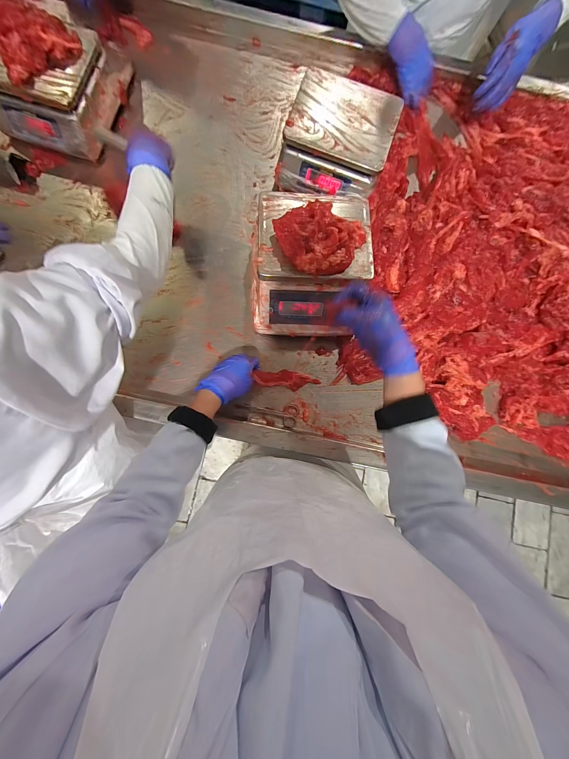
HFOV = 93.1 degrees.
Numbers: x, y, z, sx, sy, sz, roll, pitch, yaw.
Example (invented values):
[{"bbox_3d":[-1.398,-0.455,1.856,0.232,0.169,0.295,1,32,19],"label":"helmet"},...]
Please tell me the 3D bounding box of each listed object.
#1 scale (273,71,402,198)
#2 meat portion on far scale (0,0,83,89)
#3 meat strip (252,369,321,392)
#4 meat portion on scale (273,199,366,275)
[{"bbox_3d":[0.121,-0.535,0.619,0.225,0.111,0.215,19,83,0],"label":"scale"},{"bbox_3d":[-0.498,-0.669,0.529,0.158,0.057,0.095,-41,86,-6],"label":"meat portion on far scale"},{"bbox_3d":[0.006,0.001,0.577,0.139,0.014,0.039,4,84,-17],"label":"meat strip"},{"bbox_3d":[0.071,-0.244,0.461,0.145,0.041,0.117,-25,84,-5],"label":"meat portion on scale"}]

